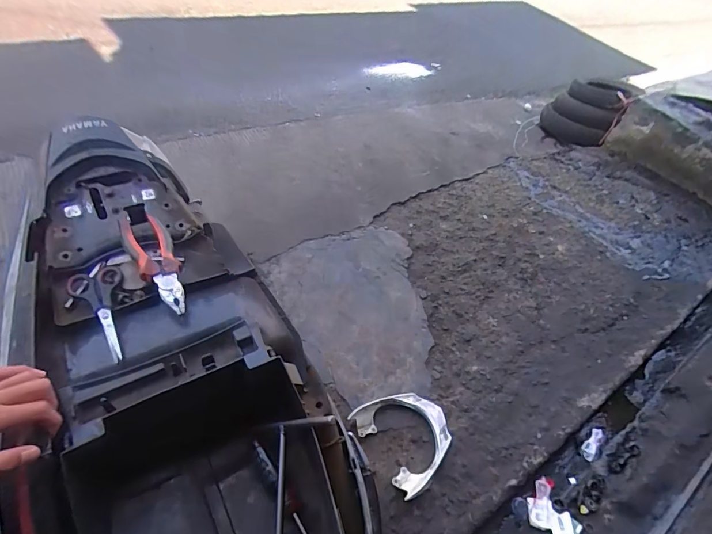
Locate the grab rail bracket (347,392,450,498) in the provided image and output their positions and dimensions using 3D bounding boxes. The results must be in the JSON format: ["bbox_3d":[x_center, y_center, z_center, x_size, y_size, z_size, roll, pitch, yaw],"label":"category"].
[{"bbox_3d":[0.154,0.478,1.146,0.253,0.052,0.271,-28,55,-26],"label":"grab rail bracket"}]

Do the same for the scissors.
[{"bbox_3d":[-0.313,0.054,0.490,0.058,0.015,0.137,-19,60,-31],"label":"scissors"}]

